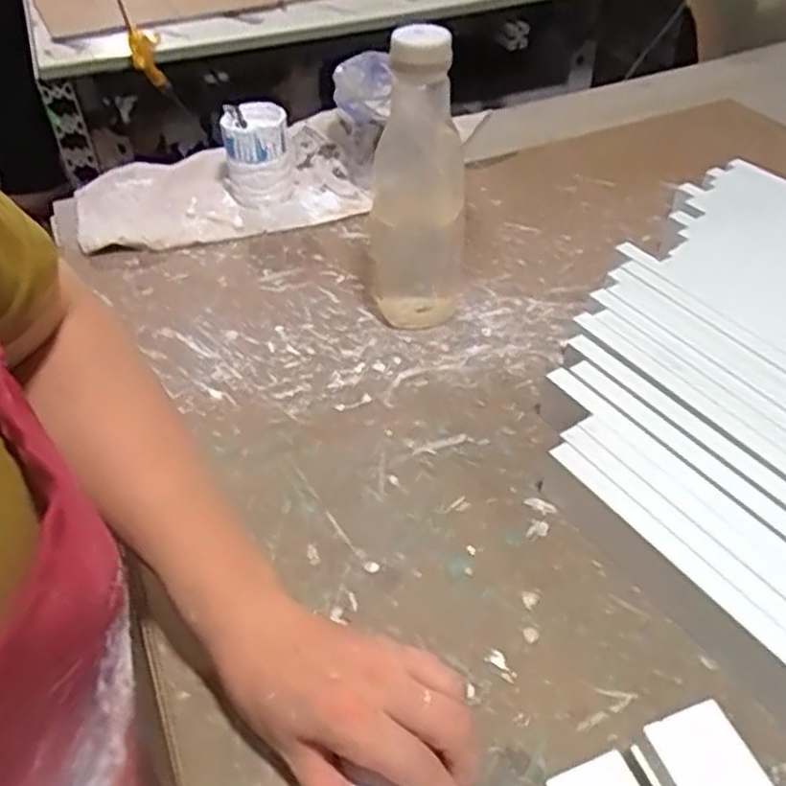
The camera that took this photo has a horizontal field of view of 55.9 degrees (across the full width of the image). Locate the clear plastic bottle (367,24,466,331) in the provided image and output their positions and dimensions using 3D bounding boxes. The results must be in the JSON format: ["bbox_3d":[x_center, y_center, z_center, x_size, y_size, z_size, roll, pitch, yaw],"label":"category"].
[{"bbox_3d":[0.016,-0.164,0.588,0.080,0.230,0.088,-3,44,-1],"label":"clear plastic bottle"}]

